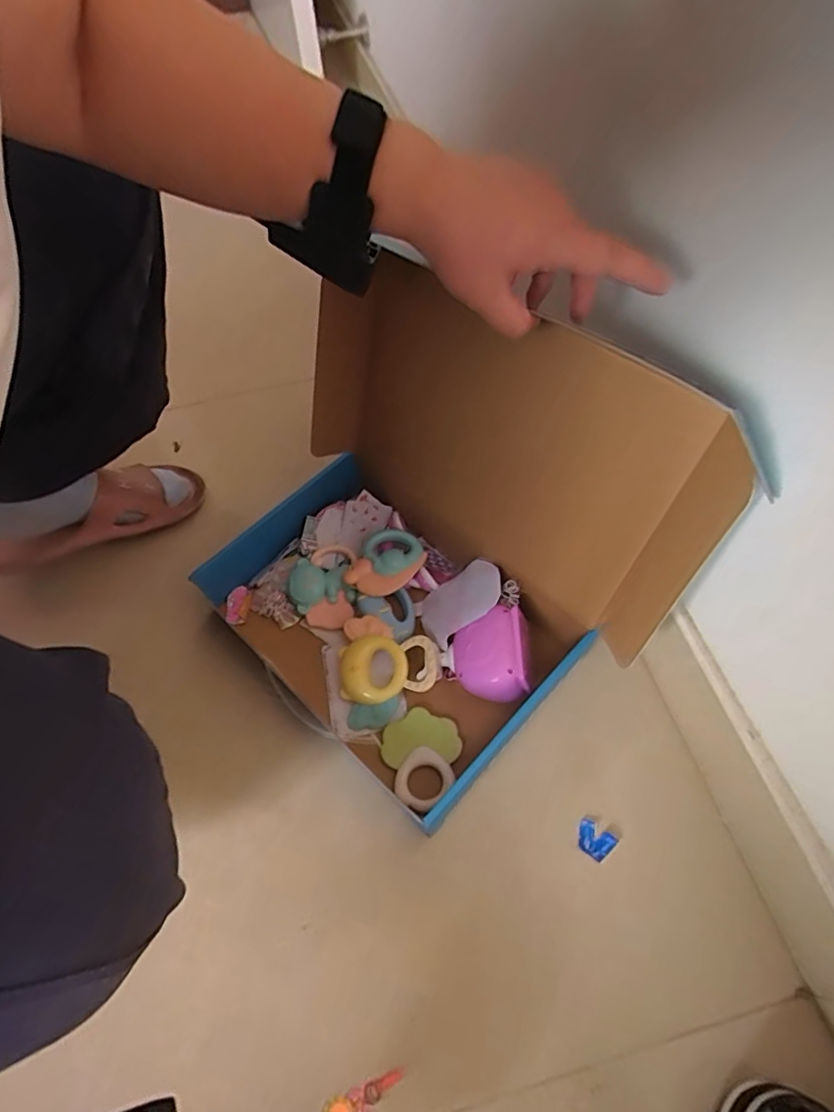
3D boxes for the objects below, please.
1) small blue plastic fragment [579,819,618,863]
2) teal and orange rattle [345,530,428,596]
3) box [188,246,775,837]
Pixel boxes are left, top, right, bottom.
[{"bbox_3d":[0.154,0.247,0.495,0.032,0.013,0.025,25,62,20],"label":"small blue plastic fragment"},{"bbox_3d":[-0.032,0.010,0.612,0.063,0.018,0.079,24,62,17],"label":"teal and orange rattle"},{"bbox_3d":[-0.017,-0.022,0.522,0.298,0.301,0.413,-37,61,-19],"label":"box"}]

